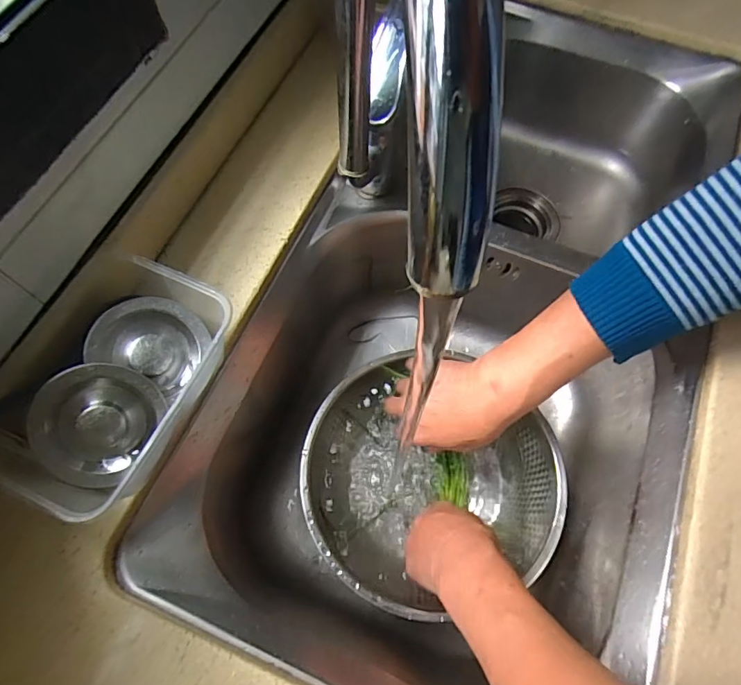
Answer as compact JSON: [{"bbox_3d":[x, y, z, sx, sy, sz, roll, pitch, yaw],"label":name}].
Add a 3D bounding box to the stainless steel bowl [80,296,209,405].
[{"bbox_3d":[-0.164,-0.001,0.363,0.072,0.022,0.064,33,67,-19],"label":"stainless steel bowl"}]

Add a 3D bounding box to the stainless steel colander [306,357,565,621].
[{"bbox_3d":[0.059,0.139,0.504,0.247,0.078,0.249,0,67,-1],"label":"stainless steel colander"}]

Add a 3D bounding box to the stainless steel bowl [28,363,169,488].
[{"bbox_3d":[-0.191,0.052,0.336,0.071,0.030,0.082,32,86,-30],"label":"stainless steel bowl"}]

